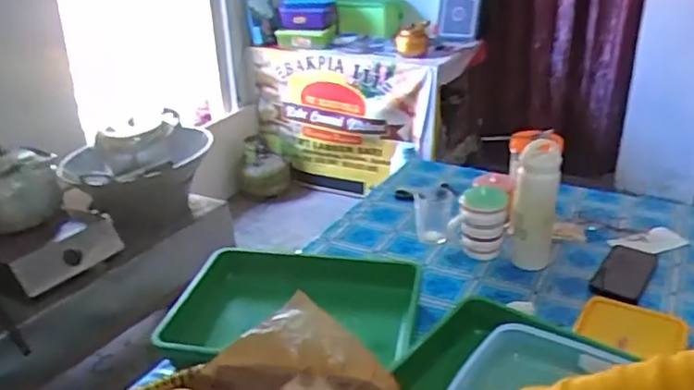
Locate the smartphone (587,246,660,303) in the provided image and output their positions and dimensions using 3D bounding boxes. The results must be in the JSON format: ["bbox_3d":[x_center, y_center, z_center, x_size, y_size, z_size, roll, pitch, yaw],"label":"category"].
[{"bbox_3d":[0.475,0.129,1.047,0.080,0.006,0.190,16,31,34],"label":"smartphone"}]

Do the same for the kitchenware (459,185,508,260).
[{"bbox_3d":[0.245,0.050,1.111,0.083,0.120,0.082,2,26,9],"label":"kitchenware"}]

